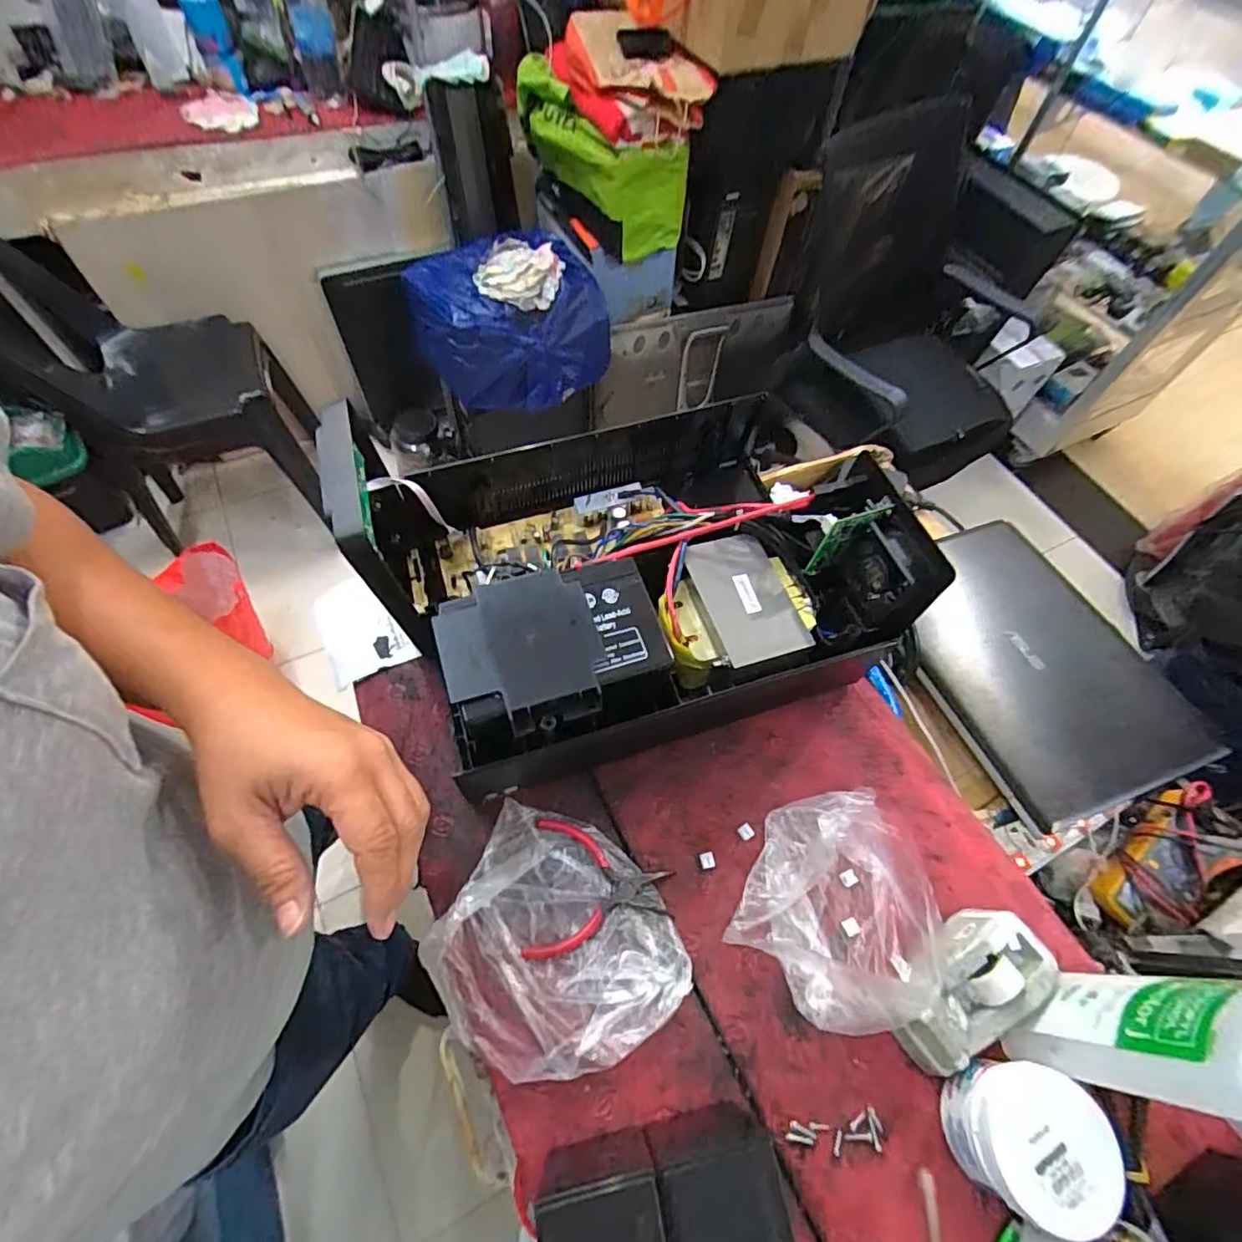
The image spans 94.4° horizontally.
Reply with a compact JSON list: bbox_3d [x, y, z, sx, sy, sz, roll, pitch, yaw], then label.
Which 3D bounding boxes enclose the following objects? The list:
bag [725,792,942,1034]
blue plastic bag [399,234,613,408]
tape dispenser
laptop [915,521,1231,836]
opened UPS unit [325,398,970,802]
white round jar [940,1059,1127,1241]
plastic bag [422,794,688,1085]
[{"bbox_3d":[0.172,0.207,0.430,0.147,0.055,0.161,42,66,18],"label":"bag"},{"bbox_3d":[-0.267,-0.708,1.392,0.467,0.258,0.317,-7,61,-8],"label":"blue plastic bag"},{"bbox_3d":[0.247,0.262,0.409,0.119,0.050,0.063,-36,69,-21],"label":"tape dispenser"},{"bbox_3d":[0.442,0.044,0.626,0.255,0.027,0.310,-23,65,-16],"label":"laptop"},{"bbox_3d":[0.005,-0.050,0.503,0.365,0.176,0.306,-20,64,-14],"label":"opened UPS unit"},{"bbox_3d":[0.256,0.327,0.366,0.073,0.060,0.075,2,61,-3],"label":"white round jar"},{"bbox_3d":[-0.042,0.236,0.416,0.173,0.028,0.158,23,62,8],"label":"plastic bag"}]

